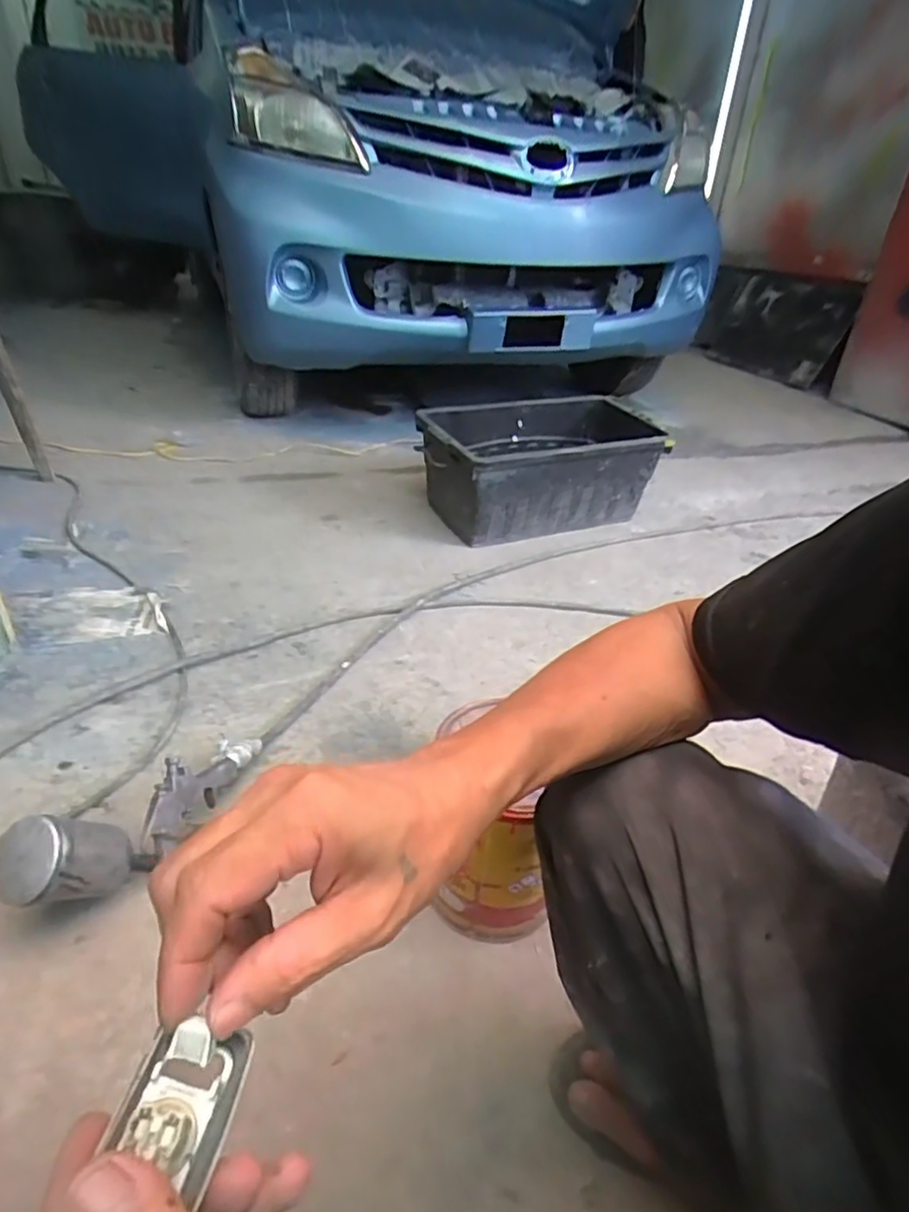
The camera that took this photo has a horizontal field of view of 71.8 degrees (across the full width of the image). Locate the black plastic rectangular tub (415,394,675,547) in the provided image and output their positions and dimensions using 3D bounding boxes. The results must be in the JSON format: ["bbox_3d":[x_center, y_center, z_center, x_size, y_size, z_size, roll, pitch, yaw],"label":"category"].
[{"bbox_3d":[0.180,-0.300,1.467,0.544,0.272,0.259,-11,36,-21],"label":"black plastic rectangular tub"}]

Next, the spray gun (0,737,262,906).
[{"bbox_3d":[-0.339,0.241,0.724,0.099,0.116,0.328,23,20,21],"label":"spray gun"}]

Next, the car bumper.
[{"bbox_3d":[0.083,-0.866,1.502,1.281,0.565,0.421,-22,40,-33],"label":"car bumper"}]

